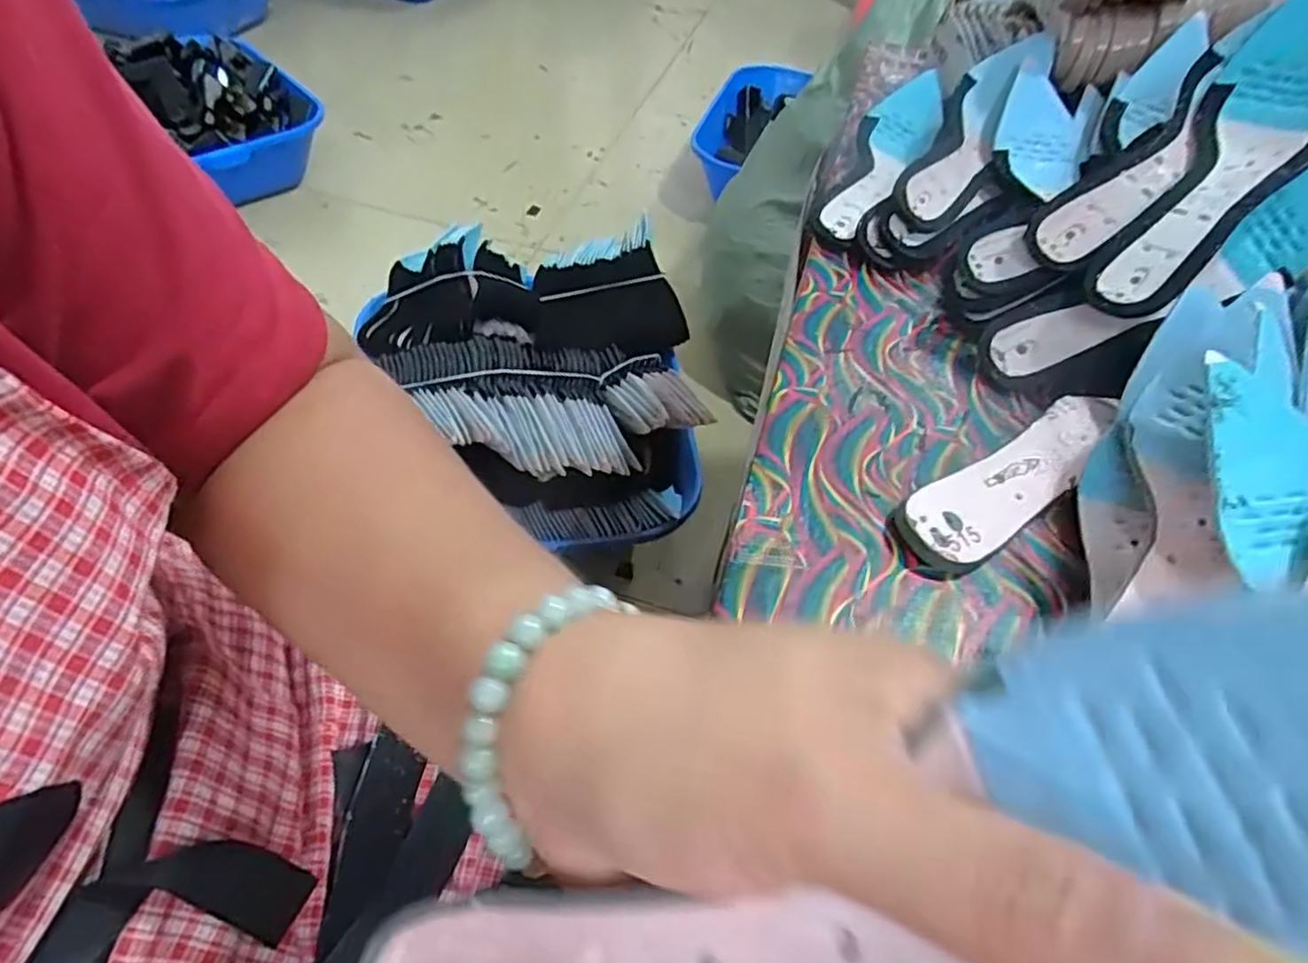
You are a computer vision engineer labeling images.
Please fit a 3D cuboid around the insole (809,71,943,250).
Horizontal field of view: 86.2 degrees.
[{"bbox_3d":[0.187,-0.262,0.566,0.062,0.030,0.241,22,53,11],"label":"insole"}]

